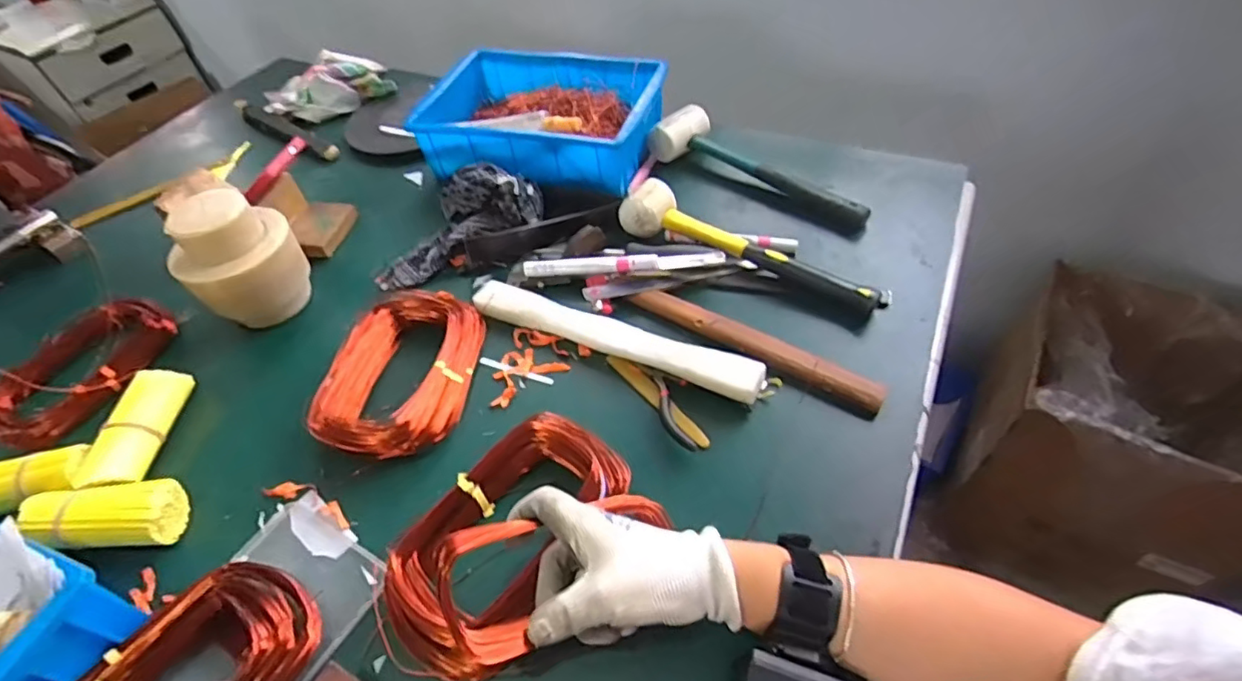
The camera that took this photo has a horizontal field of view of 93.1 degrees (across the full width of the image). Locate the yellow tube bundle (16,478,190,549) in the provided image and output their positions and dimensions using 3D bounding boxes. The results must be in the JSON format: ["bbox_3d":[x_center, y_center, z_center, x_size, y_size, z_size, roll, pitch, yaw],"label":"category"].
[{"bbox_3d":[-0.411,0.144,0.472,0.110,0.042,0.050,-6,50,1],"label":"yellow tube bundle"}]

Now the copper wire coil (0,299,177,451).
[{"bbox_3d":[-0.544,0.027,0.592,0.089,0.042,0.179,28,58,26],"label":"copper wire coil"}]

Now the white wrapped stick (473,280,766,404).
[{"bbox_3d":[-0.012,-0.002,0.554,0.294,0.036,0.031,18,54,20],"label":"white wrapped stick"}]

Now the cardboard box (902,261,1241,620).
[{"bbox_3d":[0.846,0.191,1.033,0.405,0.446,0.391,27,57,26],"label":"cardboard box"}]

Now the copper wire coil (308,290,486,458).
[{"bbox_3d":[-0.199,0.027,0.549,0.118,0.045,0.170,8,51,13],"label":"copper wire coil"}]

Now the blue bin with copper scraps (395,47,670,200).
[{"bbox_3d":[-0.099,-0.292,0.777,0.294,0.085,0.210,12,52,16],"label":"blue bin with copper scraps"}]

